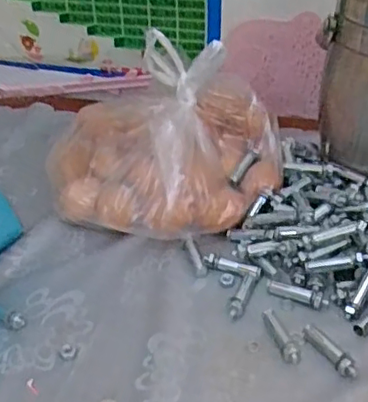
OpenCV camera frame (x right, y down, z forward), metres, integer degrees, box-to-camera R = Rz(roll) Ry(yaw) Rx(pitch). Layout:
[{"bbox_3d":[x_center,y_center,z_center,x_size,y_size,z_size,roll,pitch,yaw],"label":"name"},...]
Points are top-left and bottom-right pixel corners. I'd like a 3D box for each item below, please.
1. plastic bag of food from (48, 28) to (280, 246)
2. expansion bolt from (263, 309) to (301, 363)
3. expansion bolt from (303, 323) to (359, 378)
[{"bbox_3d":[-0.021,-0.063,0.614,0.231,0.159,0.167,5,36,10],"label":"plastic bag of food"},{"bbox_3d":[0.079,0.106,0.487,0.015,0.009,0.058,-9,36,-8],"label":"expansion bolt"},{"bbox_3d":[0.114,0.116,0.474,0.015,0.009,0.057,-20,39,-23],"label":"expansion bolt"}]

